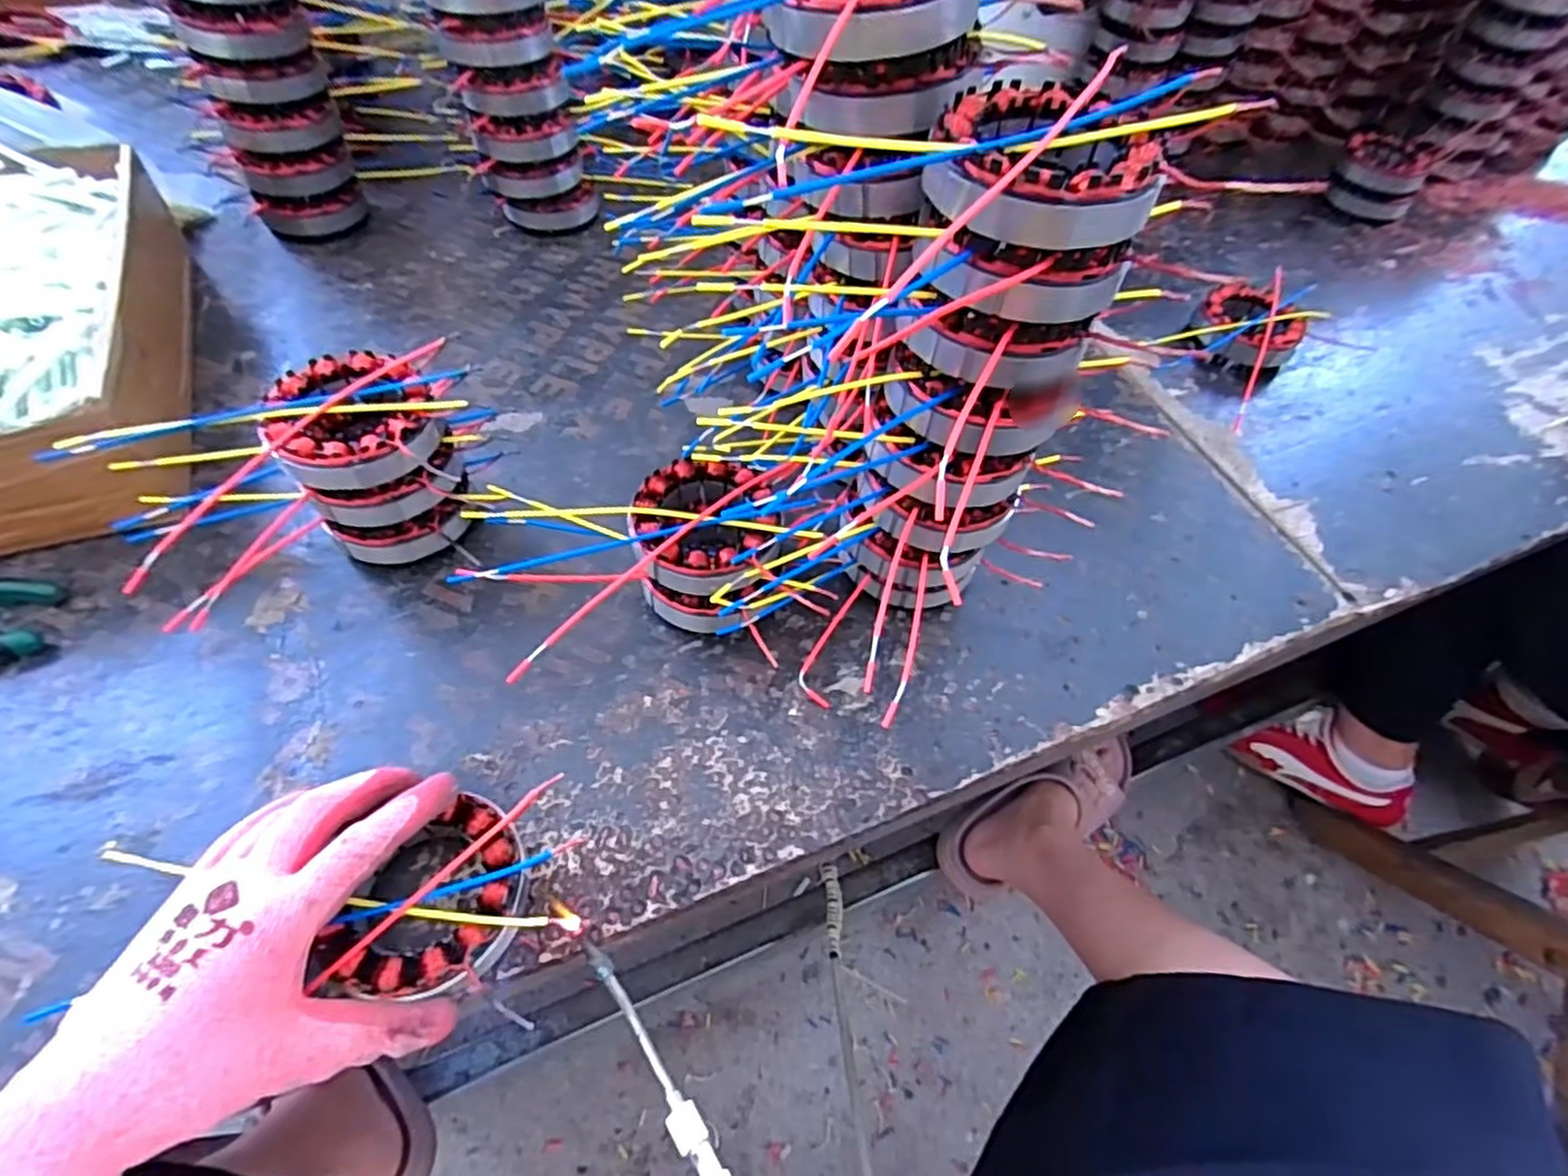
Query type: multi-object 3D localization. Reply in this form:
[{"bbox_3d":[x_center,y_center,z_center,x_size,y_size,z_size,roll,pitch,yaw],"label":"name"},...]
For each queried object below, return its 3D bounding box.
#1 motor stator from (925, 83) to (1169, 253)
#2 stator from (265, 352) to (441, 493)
[{"bbox_3d":[0.100,-0.164,0.282,0.082,0.035,0.082,15,56,5],"label":"motor stator"},{"bbox_3d":[-0.236,-0.089,0.404,0.083,0.042,0.086,-22,61,-18],"label":"stator"}]

